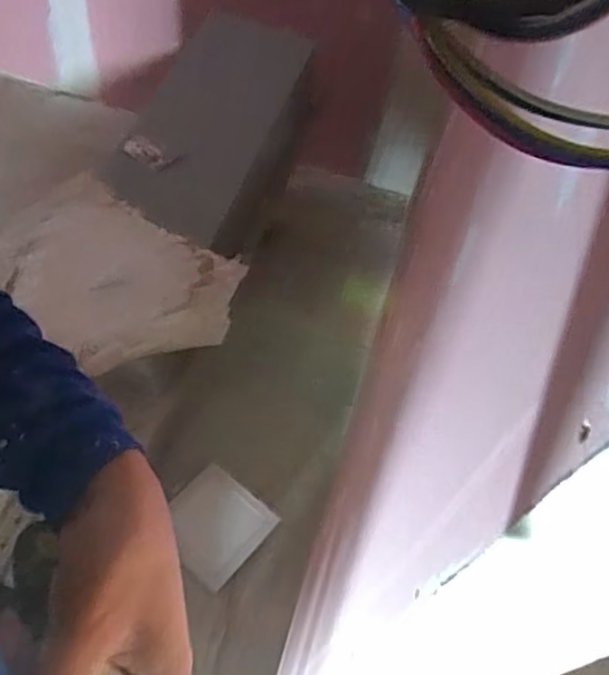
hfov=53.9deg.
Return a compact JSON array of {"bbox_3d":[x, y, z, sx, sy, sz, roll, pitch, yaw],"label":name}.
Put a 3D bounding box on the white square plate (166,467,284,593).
[{"bbox_3d":[-0.205,0.428,1.371,0.209,0.011,0.207,41,72,11],"label":"white square plate"}]

